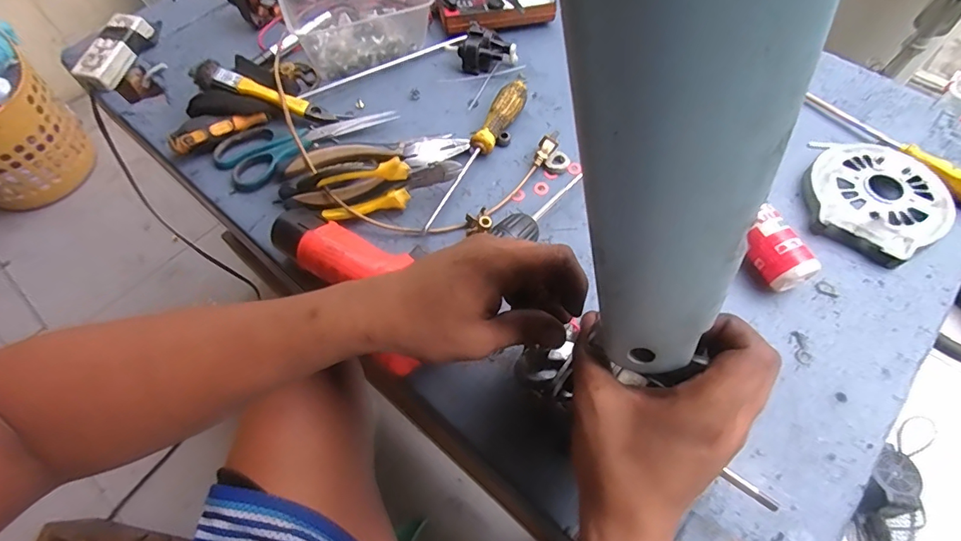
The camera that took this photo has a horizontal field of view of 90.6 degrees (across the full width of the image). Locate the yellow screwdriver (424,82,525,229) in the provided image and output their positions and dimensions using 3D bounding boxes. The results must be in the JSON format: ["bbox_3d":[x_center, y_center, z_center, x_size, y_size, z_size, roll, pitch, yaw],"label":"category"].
[{"bbox_3d":[-0.004,-0.125,0.507,0.030,0.033,0.203,25,65,15],"label":"yellow screwdriver"}]

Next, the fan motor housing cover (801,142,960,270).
[{"bbox_3d":[0.395,-0.072,0.477,0.125,0.022,0.125,30,67,17],"label":"fan motor housing cover"}]

